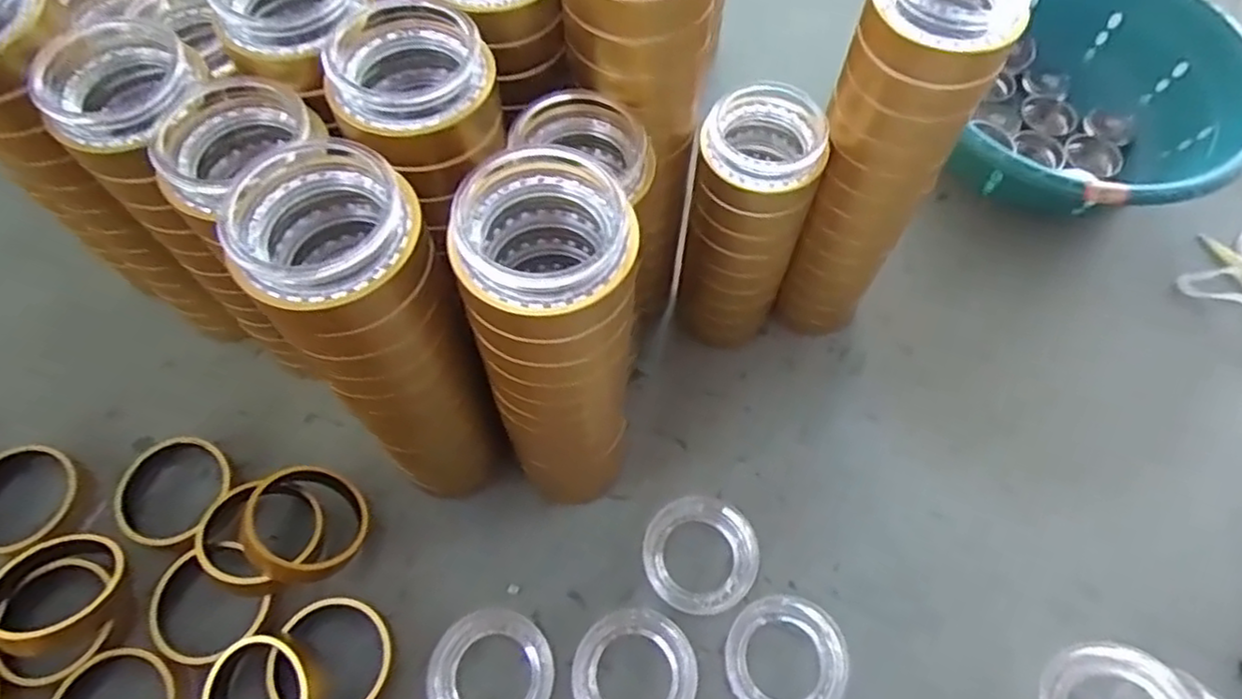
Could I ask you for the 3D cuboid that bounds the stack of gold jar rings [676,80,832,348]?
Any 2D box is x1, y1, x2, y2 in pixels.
[{"bbox_3d":[0.078,-0.071,0.451,0.064,0.199,0.067,21,66,10],"label":"stack of gold jar rings"}]

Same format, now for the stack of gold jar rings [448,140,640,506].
[{"bbox_3d":[-0.031,0.008,0.351,0.071,0.238,0.070,9,64,5],"label":"stack of gold jar rings"}]

